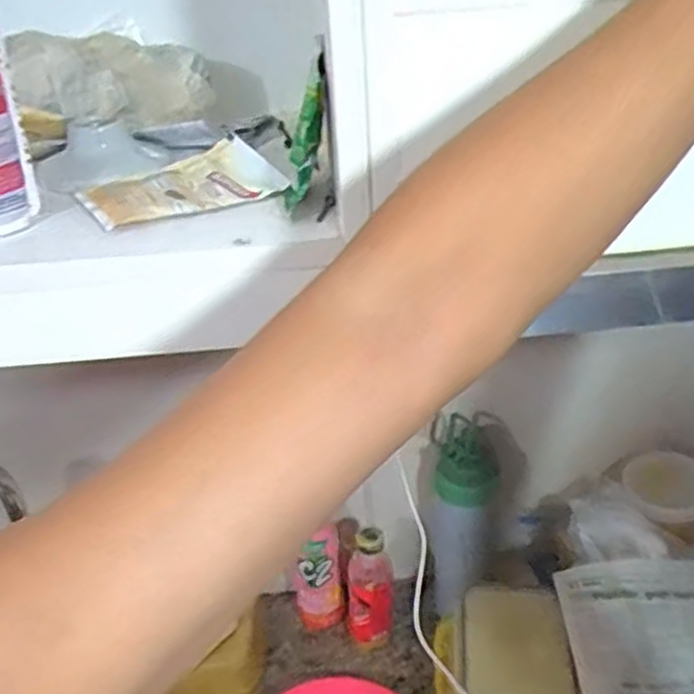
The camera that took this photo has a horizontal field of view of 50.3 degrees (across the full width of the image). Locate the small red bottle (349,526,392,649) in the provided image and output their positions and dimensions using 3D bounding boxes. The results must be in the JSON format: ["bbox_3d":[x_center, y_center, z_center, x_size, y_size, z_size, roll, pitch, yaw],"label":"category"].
[{"bbox_3d":[0.029,0.299,0.897,0.051,0.185,0.054,-3,31,2],"label":"small red bottle"}]

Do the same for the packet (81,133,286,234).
[{"bbox_3d":[-0.109,-0.107,0.490,0.121,0.014,0.083,-24,44,-26],"label":"packet"}]

